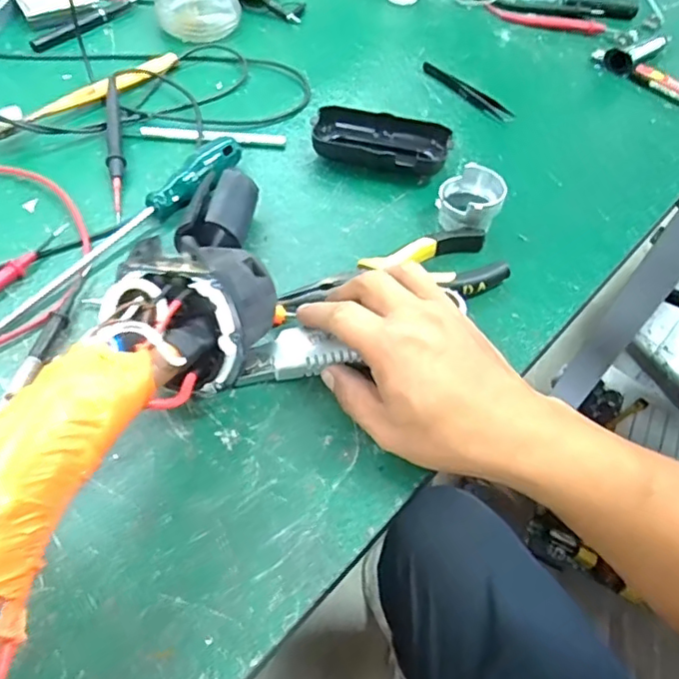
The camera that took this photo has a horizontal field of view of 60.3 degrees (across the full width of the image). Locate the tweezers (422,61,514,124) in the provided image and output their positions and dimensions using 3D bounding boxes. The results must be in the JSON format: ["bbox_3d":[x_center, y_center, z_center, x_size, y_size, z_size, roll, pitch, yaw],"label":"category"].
[{"bbox_3d":[0.118,-0.229,0.544,0.017,0.007,0.111,-30,61,-24],"label":"tweezers"}]

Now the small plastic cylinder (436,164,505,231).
[{"bbox_3d":[0.093,-0.099,0.423,0.045,0.036,0.044,19,54,9],"label":"small plastic cylinder"}]

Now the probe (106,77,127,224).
[{"bbox_3d":[-0.175,-0.154,0.456,0.012,0.018,0.156,-9,55,-12],"label":"probe"}]

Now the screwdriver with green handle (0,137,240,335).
[{"bbox_3d":[-0.146,-0.076,0.394,0.020,0.024,0.219,34,58,19],"label":"screwdriver with green handle"}]

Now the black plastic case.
[{"bbox_3d":[0.033,-0.159,0.473,0.108,0.024,0.045,9,53,2],"label":"black plastic case"}]

